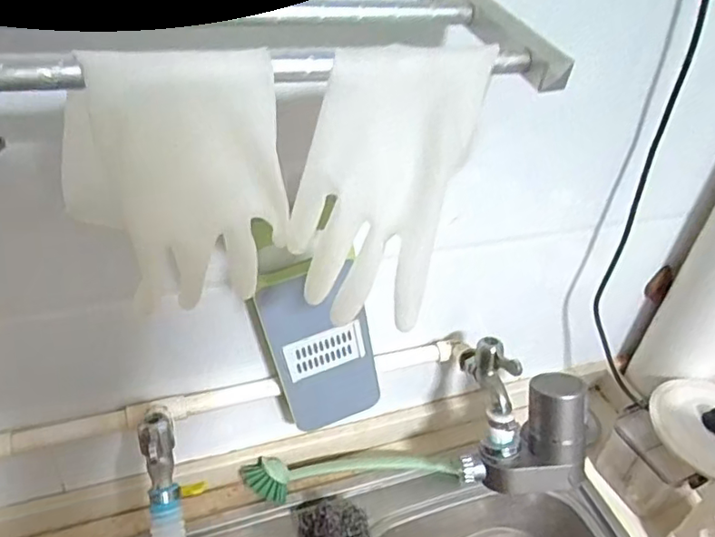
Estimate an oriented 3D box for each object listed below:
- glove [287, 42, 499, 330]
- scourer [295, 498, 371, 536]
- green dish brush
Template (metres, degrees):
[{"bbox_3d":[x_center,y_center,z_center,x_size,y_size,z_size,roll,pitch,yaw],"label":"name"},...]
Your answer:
[{"bbox_3d":[0.015,-0.050,0.355,0.091,0.172,0.027,11,16,-13],"label":"glove"},{"bbox_3d":[-0.024,0.295,0.668,0.075,0.042,0.067,-12,41,-23],"label":"scourer"},{"bbox_3d":[-0.006,0.254,0.737,0.265,0.054,0.051,-4,39,-14],"label":"green dish brush"}]

